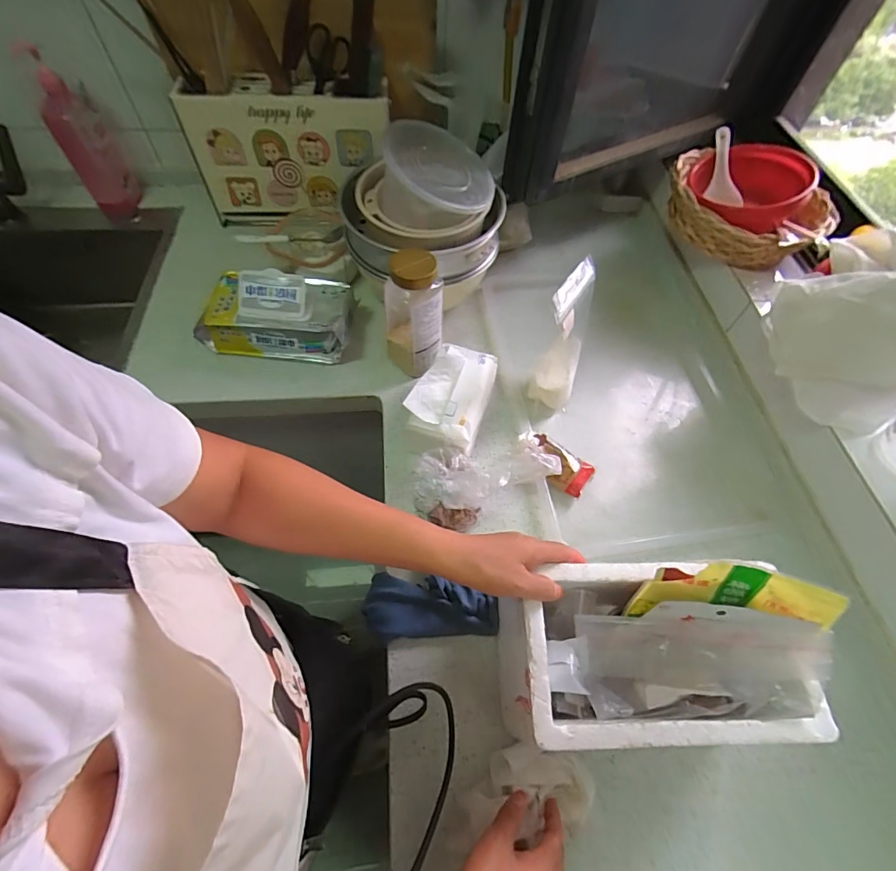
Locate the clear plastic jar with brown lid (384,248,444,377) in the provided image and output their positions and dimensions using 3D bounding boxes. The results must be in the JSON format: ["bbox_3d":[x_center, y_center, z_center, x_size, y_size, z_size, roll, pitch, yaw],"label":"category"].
[{"bbox_3d":[-0.052,-0.179,0.673,0.081,0.194,0.083,2,59,-3],"label":"clear plastic jar with brown lid"}]

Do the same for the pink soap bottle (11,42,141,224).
[{"bbox_3d":[-0.679,-0.552,0.831,0.091,0.263,0.074,-32,66,-21],"label":"pink soap bottle"}]

